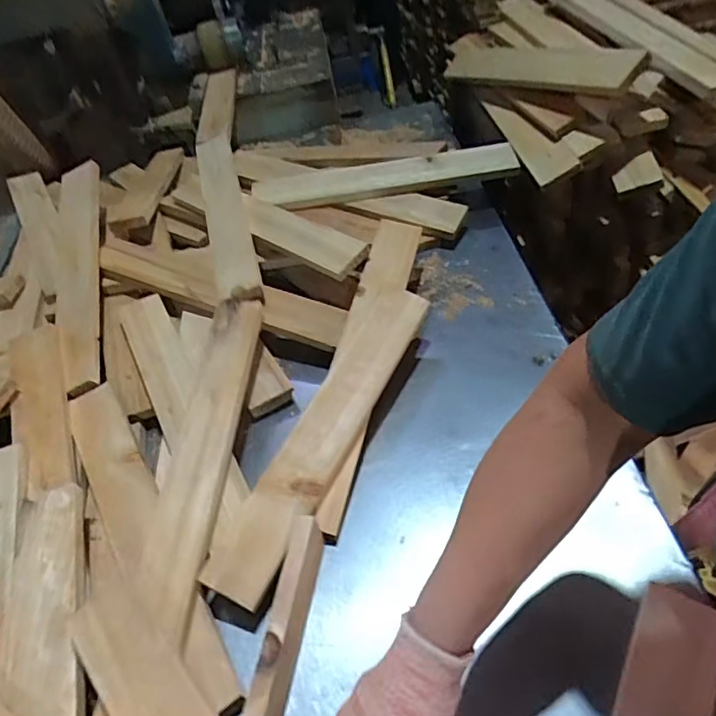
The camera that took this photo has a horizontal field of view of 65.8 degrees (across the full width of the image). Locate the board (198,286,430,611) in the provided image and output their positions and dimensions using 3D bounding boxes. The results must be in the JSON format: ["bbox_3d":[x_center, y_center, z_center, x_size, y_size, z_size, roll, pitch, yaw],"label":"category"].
[{"bbox_3d":[-0.032,0.079,0.699,0.077,0.018,0.465,34,60,-5],"label":"board"}]

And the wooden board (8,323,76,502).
[{"bbox_3d":[-0.450,0.054,0.782,0.059,0.021,0.329,-25,48,-10],"label":"wooden board"}]

